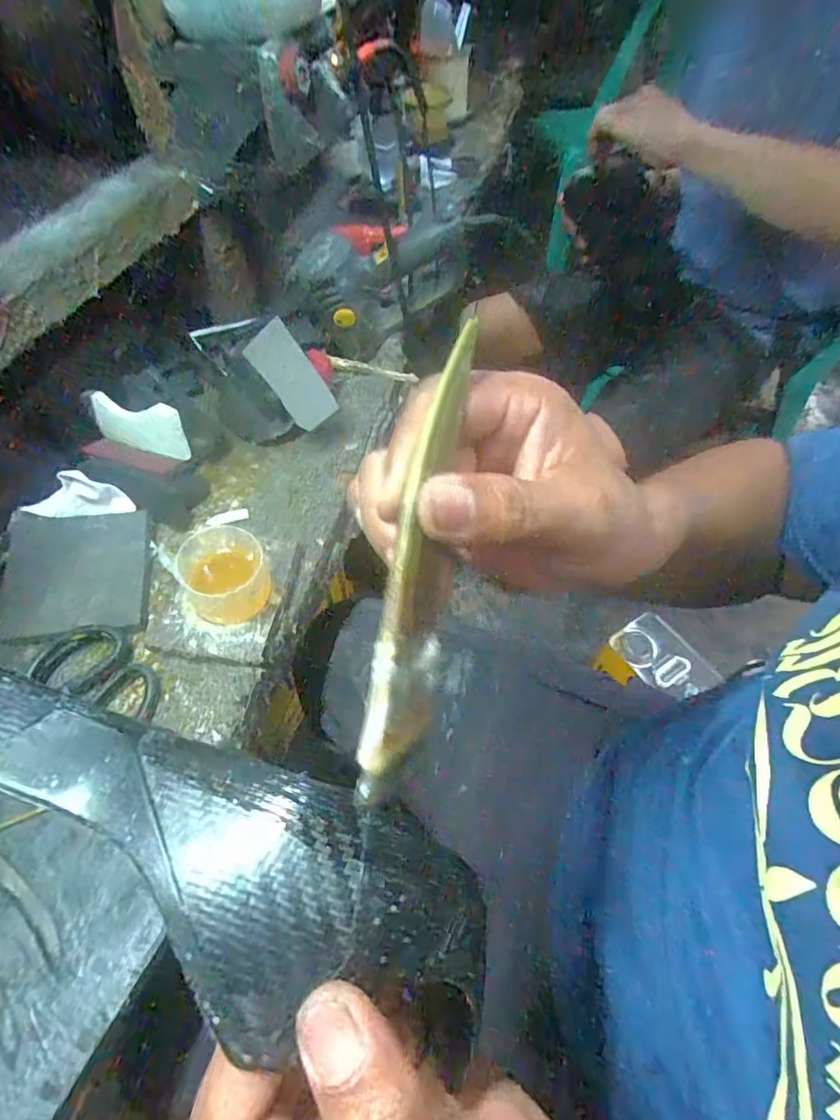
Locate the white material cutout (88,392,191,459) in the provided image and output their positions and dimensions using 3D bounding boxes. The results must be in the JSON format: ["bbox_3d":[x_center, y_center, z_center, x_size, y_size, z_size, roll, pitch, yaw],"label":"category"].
[{"bbox_3d":[-0.279,-0.135,0.518,0.107,0.051,0.015,13,31,15],"label":"white material cutout"}]

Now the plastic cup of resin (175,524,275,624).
[{"bbox_3d":[-0.167,0.013,0.445,0.068,0.046,0.083,-29,60,-19],"label":"plastic cup of resin"}]

